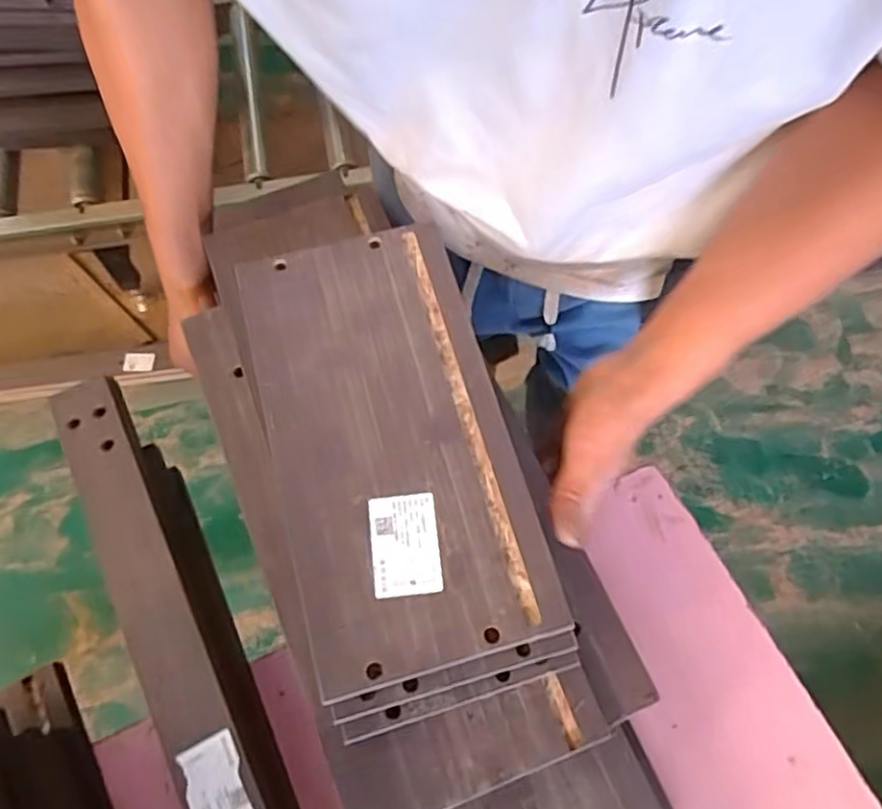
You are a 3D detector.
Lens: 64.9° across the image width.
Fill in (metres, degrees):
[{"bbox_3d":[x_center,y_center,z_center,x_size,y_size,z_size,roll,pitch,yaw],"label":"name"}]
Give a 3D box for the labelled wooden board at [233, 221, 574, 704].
[{"bbox_3d":[-0.037,0.016,0.452,0.146,0.009,0.299,-16,68,-4],"label":"labelled wooden board"}]

